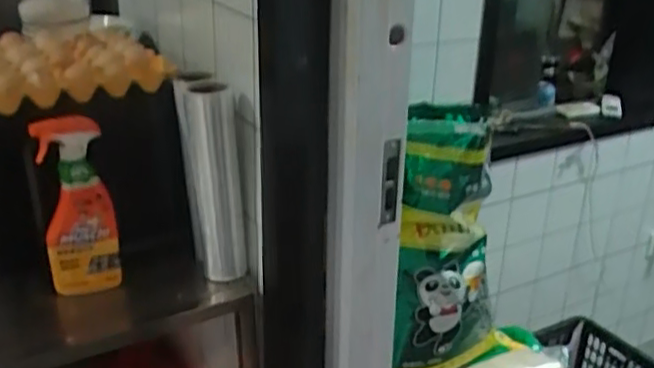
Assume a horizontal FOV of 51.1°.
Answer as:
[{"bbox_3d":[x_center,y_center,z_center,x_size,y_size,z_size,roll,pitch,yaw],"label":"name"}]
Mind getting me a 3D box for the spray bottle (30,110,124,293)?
[{"bbox_3d":[-0.305,0.033,0.842,0.084,0.237,0.045,-9,26,-23],"label":"spray bottle"}]

